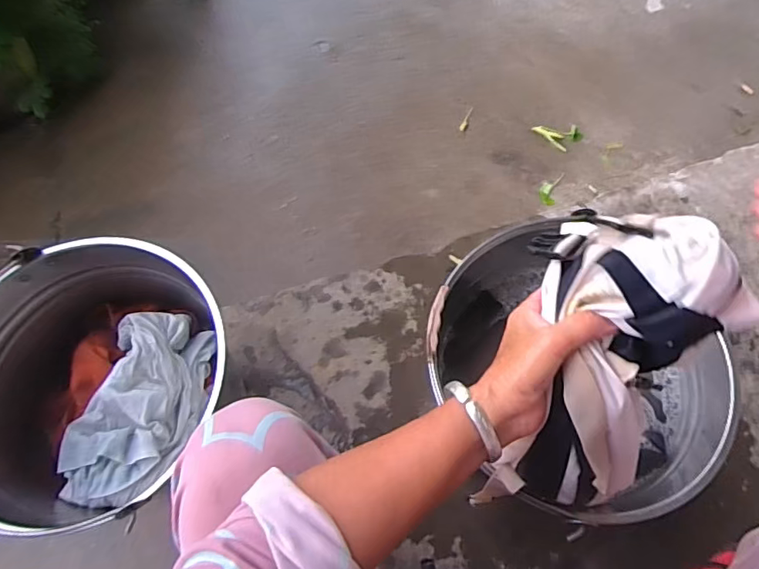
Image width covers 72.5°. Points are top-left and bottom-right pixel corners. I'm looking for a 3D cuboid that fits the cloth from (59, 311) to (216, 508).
[{"bbox_3d":[-0.307,0.148,0.648,0.143,0.074,0.249,18,67,11],"label":"cloth"}]

